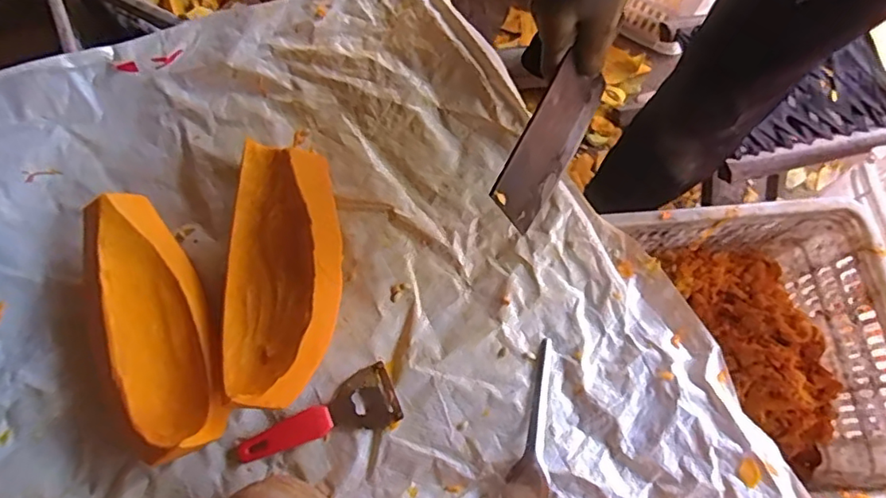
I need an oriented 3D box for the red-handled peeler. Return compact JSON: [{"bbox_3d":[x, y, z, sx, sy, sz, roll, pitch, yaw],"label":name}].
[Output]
[{"bbox_3d":[-0.111,0.166,0.519,0.148,0.011,0.055,-29,73,-10],"label":"red-handled peeler"}]

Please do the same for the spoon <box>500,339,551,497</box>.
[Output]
[{"bbox_3d":[0.081,0.166,0.524,0.039,0.016,0.165,7,71,2],"label":"spoon"}]

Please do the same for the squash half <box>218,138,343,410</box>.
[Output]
[{"bbox_3d":[-0.158,0.025,0.535,0.120,0.066,0.247,-2,71,-1],"label":"squash half"}]

